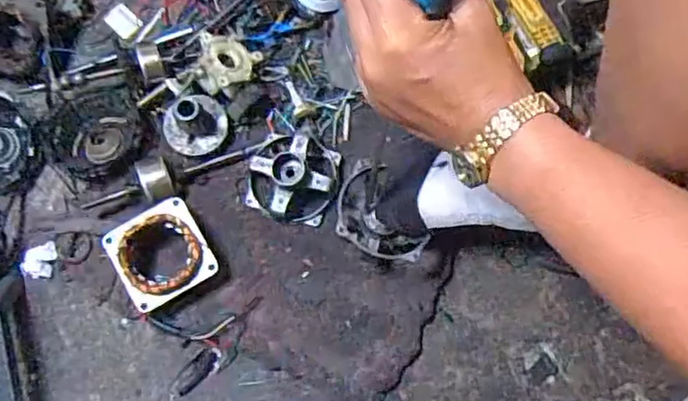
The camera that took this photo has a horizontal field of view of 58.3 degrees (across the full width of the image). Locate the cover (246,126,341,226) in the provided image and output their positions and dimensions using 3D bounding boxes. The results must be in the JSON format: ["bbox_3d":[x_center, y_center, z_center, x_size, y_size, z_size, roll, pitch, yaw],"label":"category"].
[{"bbox_3d":[-0.045,-0.023,0.561,0.077,0.038,0.079,20,75,6],"label":"cover"}]

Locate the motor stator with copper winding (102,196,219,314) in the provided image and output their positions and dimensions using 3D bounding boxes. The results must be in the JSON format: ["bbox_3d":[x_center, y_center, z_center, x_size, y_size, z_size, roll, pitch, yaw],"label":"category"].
[{"bbox_3d":[-0.155,0.048,0.535,0.077,0.048,0.075,-30,75,-8],"label":"motor stator with copper winding"}]

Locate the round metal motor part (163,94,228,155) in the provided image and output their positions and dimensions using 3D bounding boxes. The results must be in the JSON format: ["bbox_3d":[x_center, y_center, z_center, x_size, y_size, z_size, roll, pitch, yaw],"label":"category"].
[{"bbox_3d":[-0.139,-0.077,0.561,0.057,0.048,0.054,0,73,1],"label":"round metal motor part"}]

